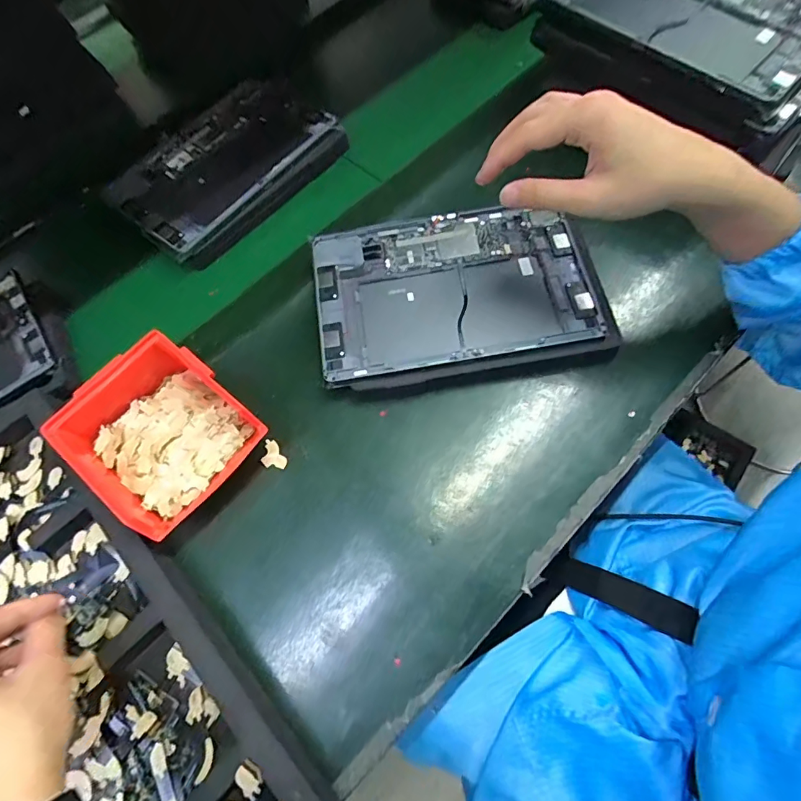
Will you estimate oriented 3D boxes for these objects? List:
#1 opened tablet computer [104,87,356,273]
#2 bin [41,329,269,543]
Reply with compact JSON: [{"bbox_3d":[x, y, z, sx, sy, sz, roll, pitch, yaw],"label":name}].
[{"bbox_3d":[-0.208,-0.292,0.543,0.264,0.034,0.191,-41,72,-9],"label":"opened tablet computer"},{"bbox_3d":[-0.204,0.024,0.384,0.142,0.065,0.124,36,75,20],"label":"bin"}]

